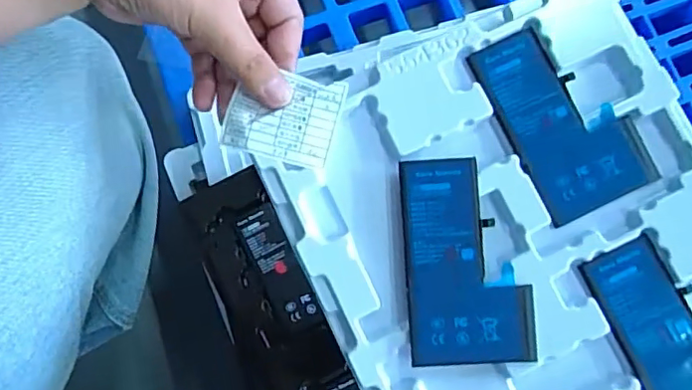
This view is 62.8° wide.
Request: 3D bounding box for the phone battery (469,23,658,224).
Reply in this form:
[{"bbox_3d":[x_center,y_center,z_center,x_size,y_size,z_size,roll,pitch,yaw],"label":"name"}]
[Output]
[{"bbox_3d":[0.115,-0.041,0.302,0.061,0.007,0.101,-25,80,-6],"label":"phone battery"}]

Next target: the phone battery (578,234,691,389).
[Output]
[{"bbox_3d":[0.169,0.071,0.285,0.061,0.007,0.104,-24,80,-6],"label":"phone battery"}]

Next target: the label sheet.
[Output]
[{"bbox_3d":[-0.033,-0.041,0.300,0.058,0.004,0.046,13,82,2],"label":"label sheet"}]

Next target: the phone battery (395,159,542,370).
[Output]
[{"bbox_3d":[0.061,0.033,0.288,0.061,0.005,0.102,-3,84,2],"label":"phone battery"}]

